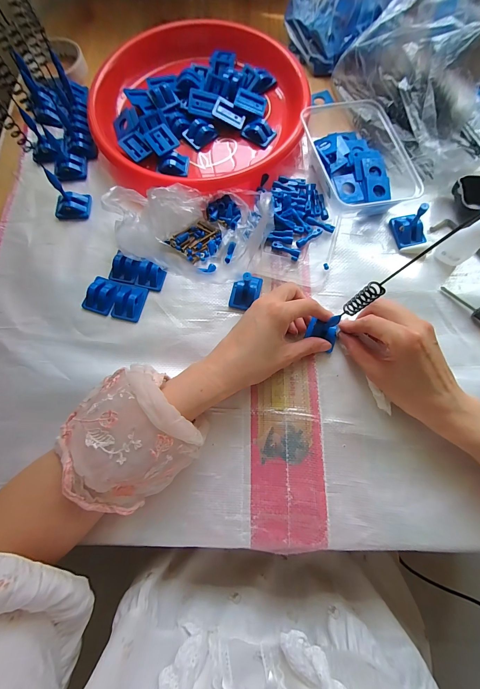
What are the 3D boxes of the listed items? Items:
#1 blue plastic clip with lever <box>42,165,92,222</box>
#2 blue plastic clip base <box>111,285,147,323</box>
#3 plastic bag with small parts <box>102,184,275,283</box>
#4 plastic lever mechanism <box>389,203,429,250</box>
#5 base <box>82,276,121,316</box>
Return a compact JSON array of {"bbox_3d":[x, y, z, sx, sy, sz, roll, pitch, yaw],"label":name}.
[{"bbox_3d":[-0.222,-0.189,0.355,0.045,0.048,0.038,2,75,3],"label":"blue plastic clip with lever"},{"bbox_3d":[-0.134,-0.052,0.336,0.033,0.015,0.045,12,76,5],"label":"blue plastic clip base"},{"bbox_3d":[-0.061,-0.140,0.339,0.198,0.045,0.116,0,75,2],"label":"plastic bag with small parts"},{"bbox_3d":[0.211,-0.147,0.339,0.029,0.046,0.040,-8,76,-1],"label":"plastic lever mechanism"},{"bbox_3d":[-0.167,-0.060,0.339,0.038,0.014,0.044,18,76,7],"label":"base"}]

